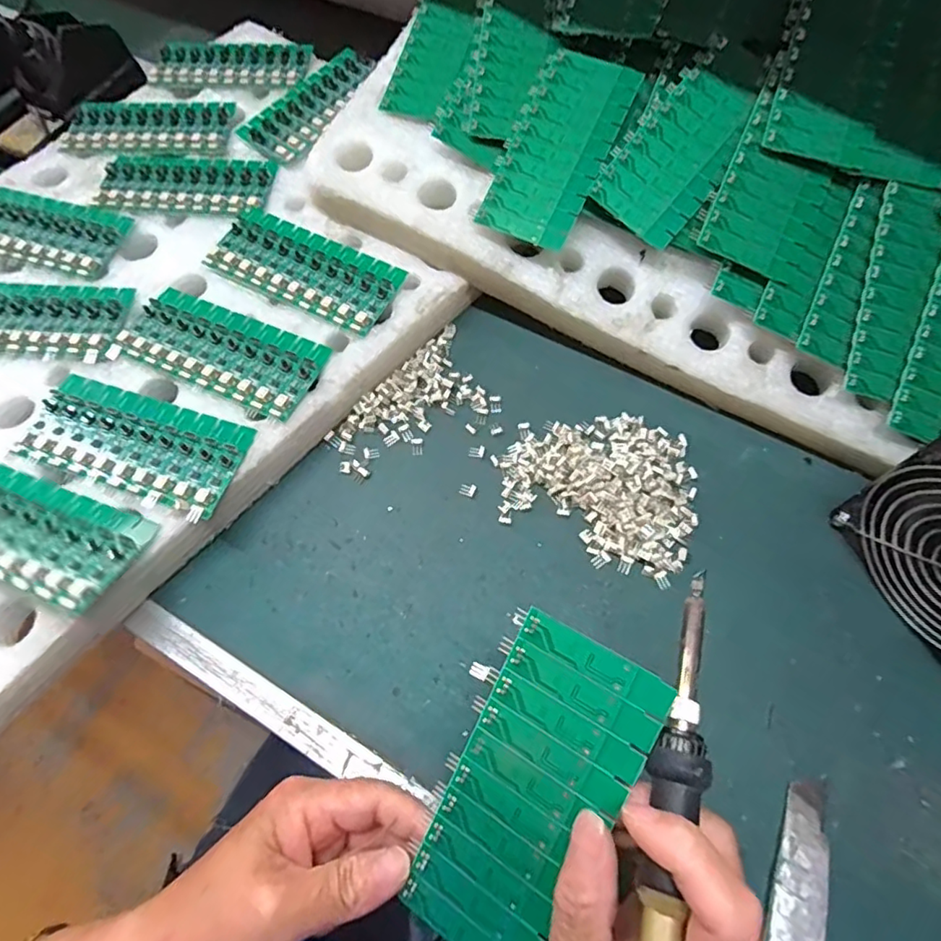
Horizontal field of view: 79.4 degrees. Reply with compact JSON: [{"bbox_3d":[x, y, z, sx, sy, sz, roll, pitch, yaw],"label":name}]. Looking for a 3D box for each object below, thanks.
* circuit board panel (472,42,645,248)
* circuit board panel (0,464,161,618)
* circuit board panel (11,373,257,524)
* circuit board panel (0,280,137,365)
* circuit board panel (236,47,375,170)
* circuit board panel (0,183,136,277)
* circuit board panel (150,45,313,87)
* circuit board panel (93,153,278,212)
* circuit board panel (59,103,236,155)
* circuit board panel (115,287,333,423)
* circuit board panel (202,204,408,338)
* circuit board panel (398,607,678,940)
[{"bbox_3d":[0.058,-0.216,0.379,0.067,0.006,0.136,24,85,12],"label":"circuit board panel"},{"bbox_3d":[-0.251,0.028,0.313,0.135,0.009,0.064,21,41,5],"label":"circuit board panel"},{"bbox_3d":[-0.207,-0.018,0.350,0.135,0.007,0.063,17,66,9],"label":"circuit board panel"},{"bbox_3d":[-0.309,-0.108,0.392,0.138,0.008,0.066,6,65,4],"label":"circuit board panel"},{"bbox_3d":[-0.134,-0.310,0.478,0.060,0.019,0.138,25,65,13],"label":"circuit board panel"},{"bbox_3d":[-0.329,-0.185,0.428,0.137,0.007,0.060,18,66,9],"label":"circuit board panel"},{"bbox_3d":[-0.212,-0.360,0.506,0.134,0.011,0.054,1,65,1],"label":"circuit board panel"},{"bbox_3d":[-0.225,-0.229,0.446,0.134,0.004,0.058,4,65,3],"label":"circuit board panel"},{"bbox_3d":[-0.270,-0.289,0.475,0.137,0.007,0.058,2,65,2],"label":"circuit board panel"},{"bbox_3d":[-0.166,-0.083,0.379,0.135,0.005,0.061,22,67,11],"label":"circuit board panel"},{"bbox_3d":[-0.118,-0.145,0.407,0.137,0.010,0.062,25,68,12],"label":"circuit board panel"},{"bbox_3d":[0.023,0.132,0.227,0.062,0.004,0.137,26,94,22],"label":"circuit board panel"}]

